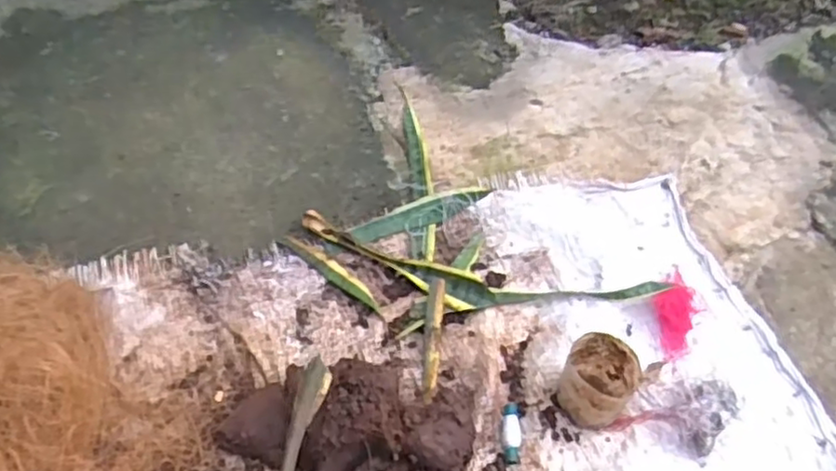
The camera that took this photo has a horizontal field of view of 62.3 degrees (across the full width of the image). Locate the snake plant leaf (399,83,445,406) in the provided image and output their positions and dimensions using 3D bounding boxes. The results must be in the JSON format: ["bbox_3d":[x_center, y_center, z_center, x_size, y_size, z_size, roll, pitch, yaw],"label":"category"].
[{"bbox_3d":[0.007,-0.018,0.838,0.031,0.021,0.448,-2,55,-4],"label":"snake plant leaf"}]

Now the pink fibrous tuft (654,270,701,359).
[{"bbox_3d":[0.288,0.090,0.776,0.046,0.008,0.094,11,74,5],"label":"pink fibrous tuft"}]

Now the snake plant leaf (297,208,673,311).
[{"bbox_3d":[0.066,0.046,0.784,0.422,0.033,0.085,12,55,6],"label":"snake plant leaf"}]

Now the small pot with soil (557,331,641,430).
[{"bbox_3d":[0.177,0.150,0.693,0.063,0.086,0.068,1,54,-2],"label":"small pot with soil"}]

